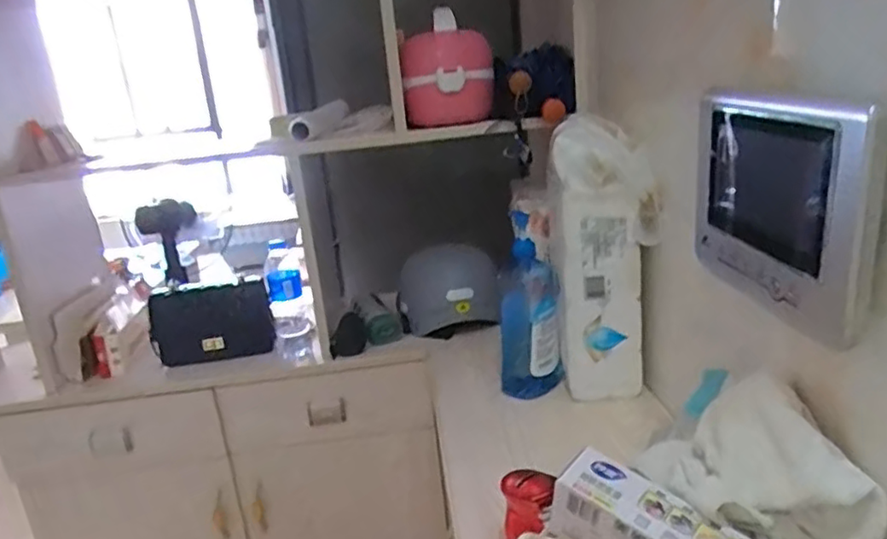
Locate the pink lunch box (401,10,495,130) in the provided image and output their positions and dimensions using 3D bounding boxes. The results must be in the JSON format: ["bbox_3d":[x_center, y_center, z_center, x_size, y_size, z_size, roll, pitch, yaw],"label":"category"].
[{"bbox_3d":[0.007,-0.345,1.116,0.146,0.181,0.120,-2,18,12],"label":"pink lunch box"}]

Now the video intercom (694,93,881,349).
[{"bbox_3d":[0.281,-0.053,0.547,0.035,0.176,0.218,-6,17,0],"label":"video intercom"}]

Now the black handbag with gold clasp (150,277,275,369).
[{"bbox_3d":[-0.450,0.107,1.247,0.233,0.146,0.034,-7,17,-2],"label":"black handbag with gold clasp"}]

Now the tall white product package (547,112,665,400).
[{"bbox_3d":[0.227,-0.013,0.922,0.140,0.392,0.083,-4,18,7],"label":"tall white product package"}]

